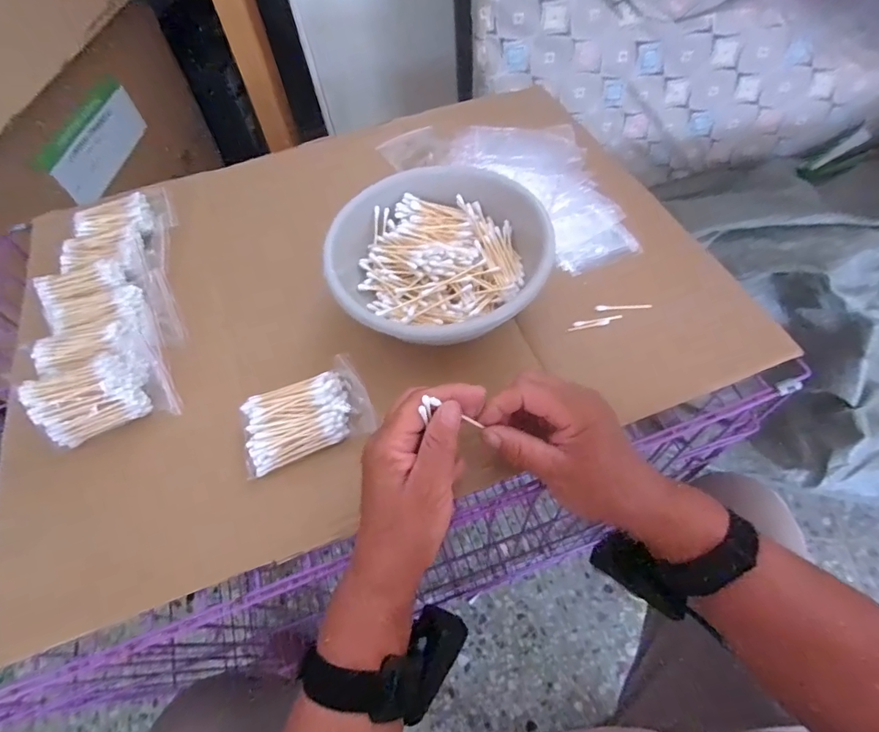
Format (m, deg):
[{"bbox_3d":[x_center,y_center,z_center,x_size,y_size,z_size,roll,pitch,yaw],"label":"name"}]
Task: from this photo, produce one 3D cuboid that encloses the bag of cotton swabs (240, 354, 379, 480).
[{"bbox_3d":[-0.106,0.038,0.369,0.102,0.030,0.062,-18,60,-6],"label":"bag of cotton swabs"}]

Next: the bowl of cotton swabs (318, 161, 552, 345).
[{"bbox_3d":[-0.001,-0.103,0.424,0.187,0.060,0.175,-7,59,0],"label":"bowl of cotton swabs"}]

